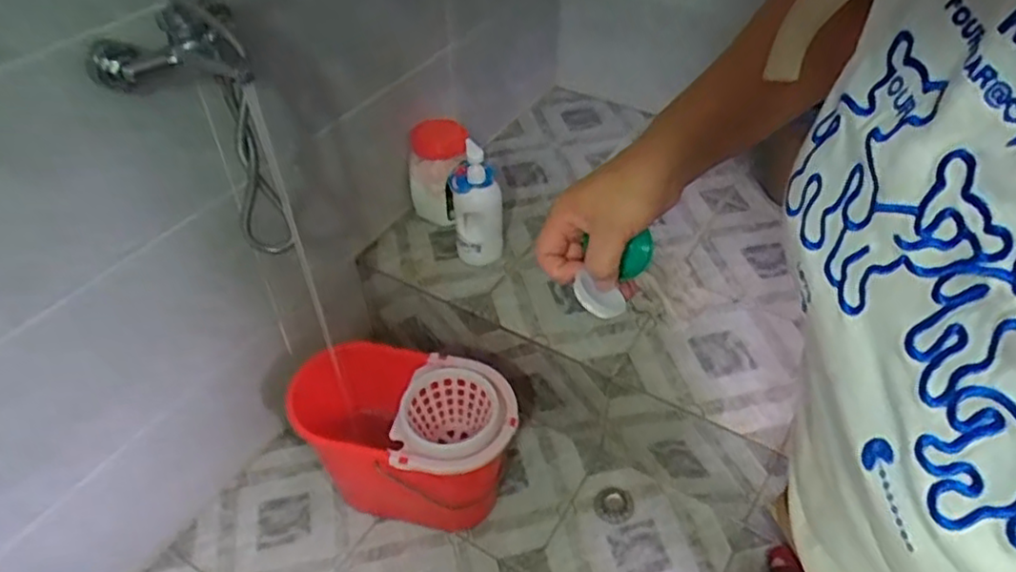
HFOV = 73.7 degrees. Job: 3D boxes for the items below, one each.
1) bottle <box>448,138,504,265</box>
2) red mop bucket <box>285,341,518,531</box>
[{"bbox_3d":[-0.061,-0.154,1.341,0.100,0.236,0.102,1,43,1],"label":"bottle"},{"bbox_3d":[-0.183,0.288,1.252,0.389,0.292,0.240,18,46,18],"label":"red mop bucket"}]

